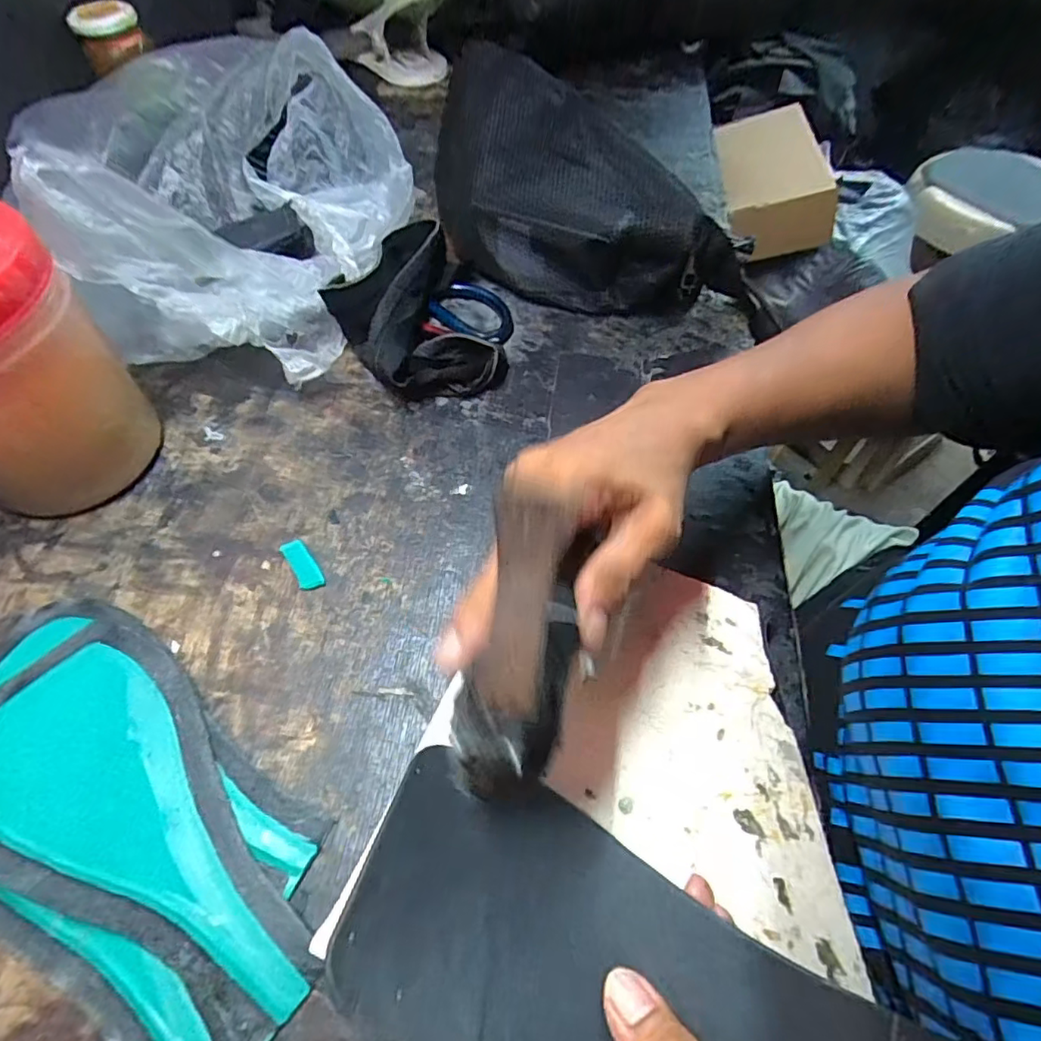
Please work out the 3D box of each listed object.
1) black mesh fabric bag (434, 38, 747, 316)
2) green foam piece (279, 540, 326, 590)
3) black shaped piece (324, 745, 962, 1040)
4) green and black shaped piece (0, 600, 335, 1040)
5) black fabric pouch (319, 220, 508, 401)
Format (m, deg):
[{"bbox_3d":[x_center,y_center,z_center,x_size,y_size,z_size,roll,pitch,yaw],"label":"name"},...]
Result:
[{"bbox_3d":[0.033,-0.255,0.453,0.283,0.115,0.109,32,63,20],"label":"black mesh fabric bag"},{"bbox_3d":[-0.132,0.026,0.338,0.013,0.004,0.039,-31,62,-17],"label":"green foam piece"},{"bbox_3d":[0.040,0.146,0.192,0.192,0.039,0.081,13,59,7],"label":"black shaped piece"},{"bbox_3d":[-0.194,0.134,0.261,0.239,0.020,0.122,33,64,20],"label":"green and black shaped piece"},{"bbox_3d":[-0.085,-0.160,0.431,0.104,0.049,0.163,-24,60,-14],"label":"black fabric pouch"}]

